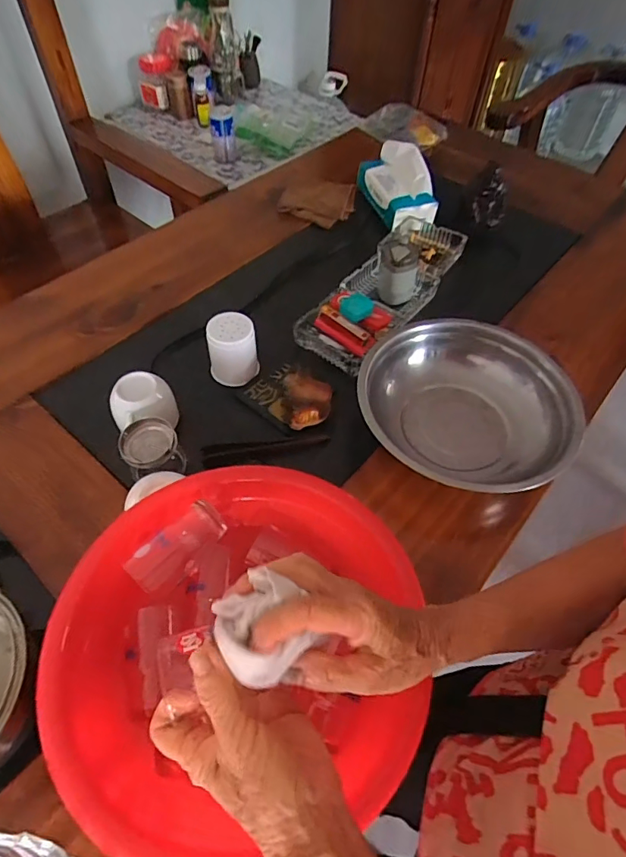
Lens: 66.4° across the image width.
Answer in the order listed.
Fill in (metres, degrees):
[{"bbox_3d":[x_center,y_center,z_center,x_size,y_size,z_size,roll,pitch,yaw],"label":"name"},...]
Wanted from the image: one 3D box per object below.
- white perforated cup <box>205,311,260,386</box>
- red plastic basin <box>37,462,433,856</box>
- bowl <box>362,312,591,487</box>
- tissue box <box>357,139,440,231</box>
[{"bbox_3d":[-0.109,-0.110,0.654,0.068,0.071,0.062,-10,56,-10],"label":"white perforated cup"},{"bbox_3d":[-0.064,0.188,0.427,0.292,0.098,0.299,1,55,-2],"label":"red plastic basin"},{"bbox_3d":[0.187,-0.024,0.597,0.255,0.067,0.244,1,55,-2],"label":"bowl"},{"bbox_3d":[0.162,-0.464,0.906,0.099,0.082,0.174,-23,59,-18],"label":"tissue box"}]

